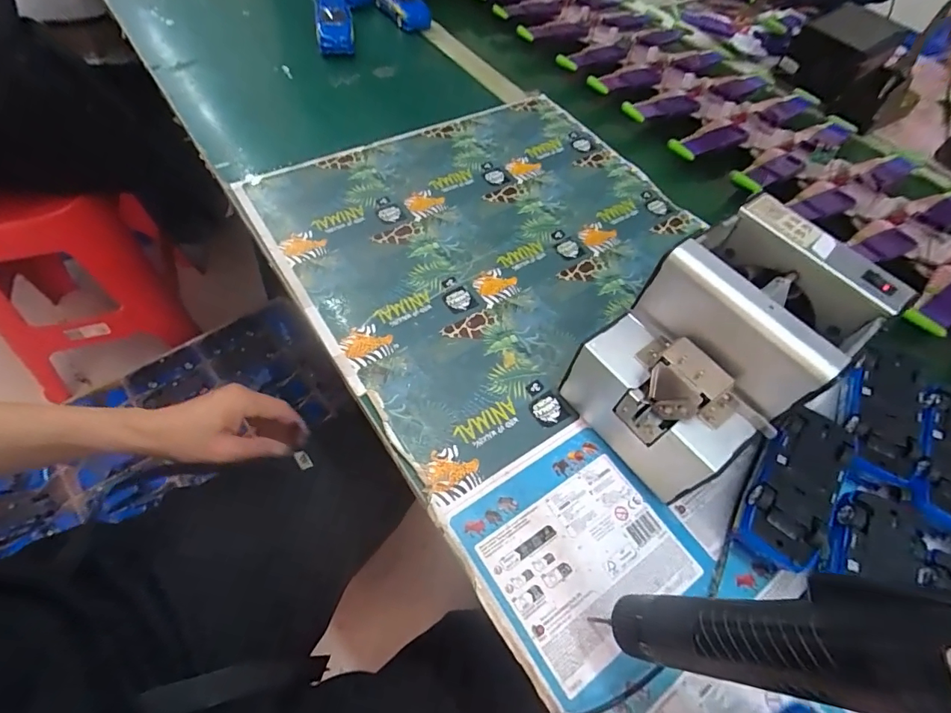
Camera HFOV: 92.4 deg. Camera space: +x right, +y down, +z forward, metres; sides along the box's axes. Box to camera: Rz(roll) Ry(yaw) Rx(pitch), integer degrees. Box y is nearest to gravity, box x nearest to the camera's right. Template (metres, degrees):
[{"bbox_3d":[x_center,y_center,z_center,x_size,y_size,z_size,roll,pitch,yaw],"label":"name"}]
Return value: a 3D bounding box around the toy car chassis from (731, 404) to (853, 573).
[{"bbox_3d":[0.238,0.101,0.354,0.056,0.042,0.130,35,60,16],"label":"toy car chassis"}]

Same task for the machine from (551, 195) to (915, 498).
[{"bbox_3d":[0.177,-0.001,0.351,0.182,0.147,0.122,-32,66,-24],"label":"machine"}]

